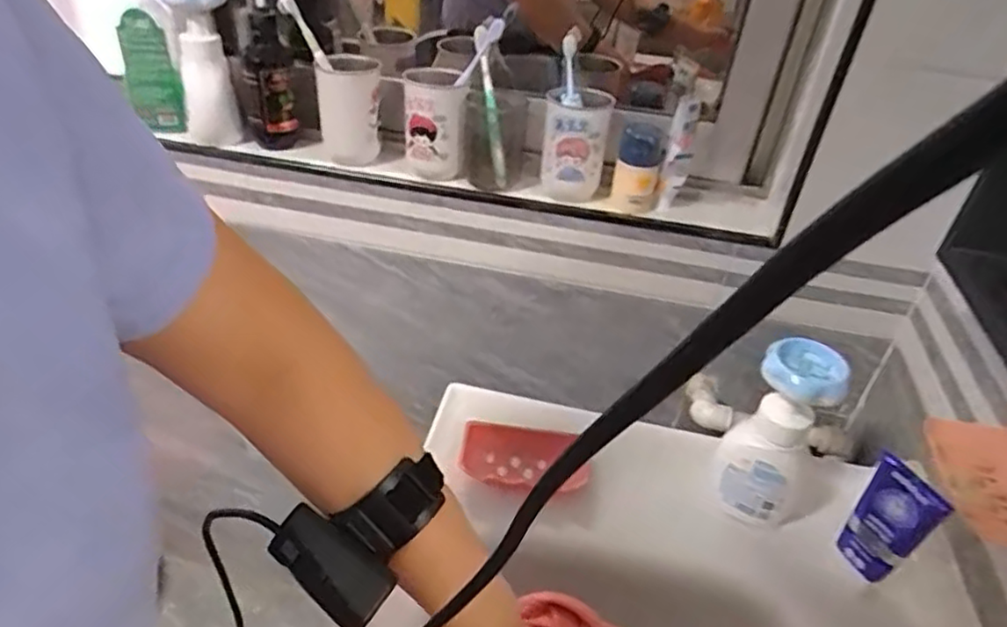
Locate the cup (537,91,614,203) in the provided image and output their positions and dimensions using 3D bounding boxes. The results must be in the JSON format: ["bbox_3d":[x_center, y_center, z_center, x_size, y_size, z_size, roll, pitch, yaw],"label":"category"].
[{"bbox_3d":[0.087,-0.208,0.794,0.075,0.119,0.089,12,38,9],"label":"cup"}]

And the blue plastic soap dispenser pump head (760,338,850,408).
[{"bbox_3d":[0.261,0.051,0.566,0.068,0.026,0.059,26,42,25],"label":"blue plastic soap dispenser pump head"}]

